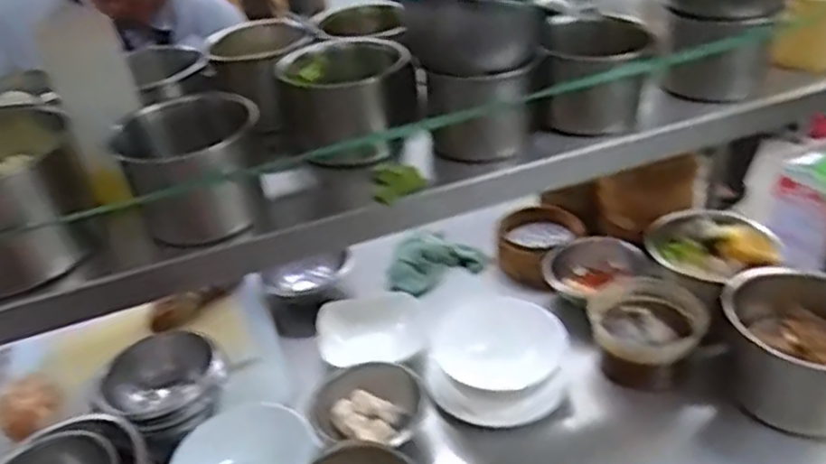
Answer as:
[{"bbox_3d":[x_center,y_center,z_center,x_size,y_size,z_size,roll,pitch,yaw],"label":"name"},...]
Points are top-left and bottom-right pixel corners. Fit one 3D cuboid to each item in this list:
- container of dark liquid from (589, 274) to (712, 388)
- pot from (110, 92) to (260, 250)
[{"bbox_3d":[0.319,0.135,0.984,0.145,0.080,0.129,2,34,13],"label":"container of dark liquid"},{"bbox_3d":[-0.191,-0.050,0.639,0.117,0.105,0.120,-20,35,-19],"label":"pot"}]

